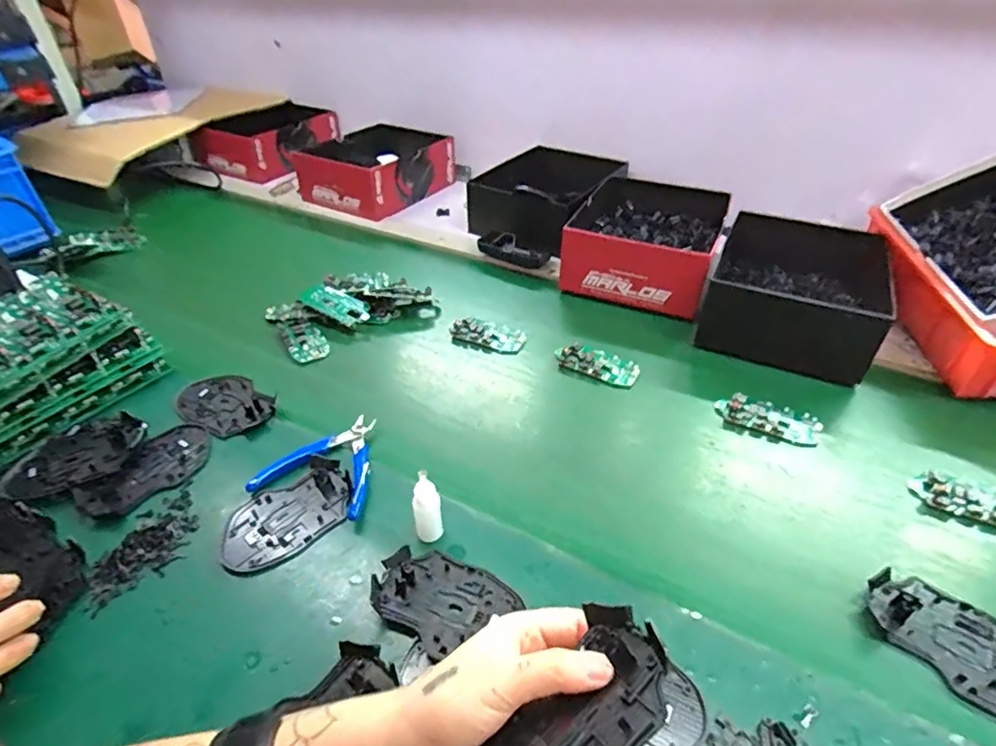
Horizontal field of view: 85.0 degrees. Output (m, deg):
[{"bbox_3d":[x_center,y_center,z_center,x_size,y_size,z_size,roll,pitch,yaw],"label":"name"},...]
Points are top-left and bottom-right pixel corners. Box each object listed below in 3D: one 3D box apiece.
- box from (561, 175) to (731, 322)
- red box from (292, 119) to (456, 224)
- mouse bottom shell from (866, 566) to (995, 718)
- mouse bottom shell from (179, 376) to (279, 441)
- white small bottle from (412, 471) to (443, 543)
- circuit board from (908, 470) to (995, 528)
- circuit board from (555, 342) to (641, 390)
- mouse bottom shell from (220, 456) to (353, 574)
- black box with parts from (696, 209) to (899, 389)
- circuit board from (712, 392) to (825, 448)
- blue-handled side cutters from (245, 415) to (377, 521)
[{"bbox_3d":[0.214,-0.195,0.792,0.193,0.092,0.269,12,42,18],"label":"box"},{"bbox_3d":[-0.222,-0.399,1.044,0.212,0.093,0.285,20,44,22],"label":"red box"},{"bbox_3d":[0.330,0.189,0.390,0.075,0.013,0.112,-26,46,-27],"label":"mouse bottom shell"},{"bbox_3d":[-0.292,0.033,0.581,0.107,0.012,0.069,23,45,25],"label":"mouse bottom shell"},{"bbox_3d":[-0.057,0.109,0.437,0.021,0.073,0.017,-6,40,-7],"label":"white small bottle"},{"bbox_3d":[0.425,0.112,0.482,0.098,0.012,0.051,15,42,17],"label":"circuit board"},{"bbox_3d":[0.116,-0.011,0.635,0.096,0.013,0.045,16,42,19],"label":"circuit board"},{"bbox_3d":[-0.181,0.123,0.471,0.113,0.013,0.076,-29,48,-30],"label":"mouse bottom shell"},{"bbox_3d":[0.366,-0.106,0.683,0.173,0.097,0.241,17,43,20],"label":"black box with parts"},{"bbox_3d":[0.278,0.048,0.563,0.097,0.014,0.046,17,43,20],"label":"circuit board"},{"bbox_3d":[-0.153,0.079,0.514,0.114,0.021,0.116,13,41,15],"label":"blue-handled side cutters"}]

